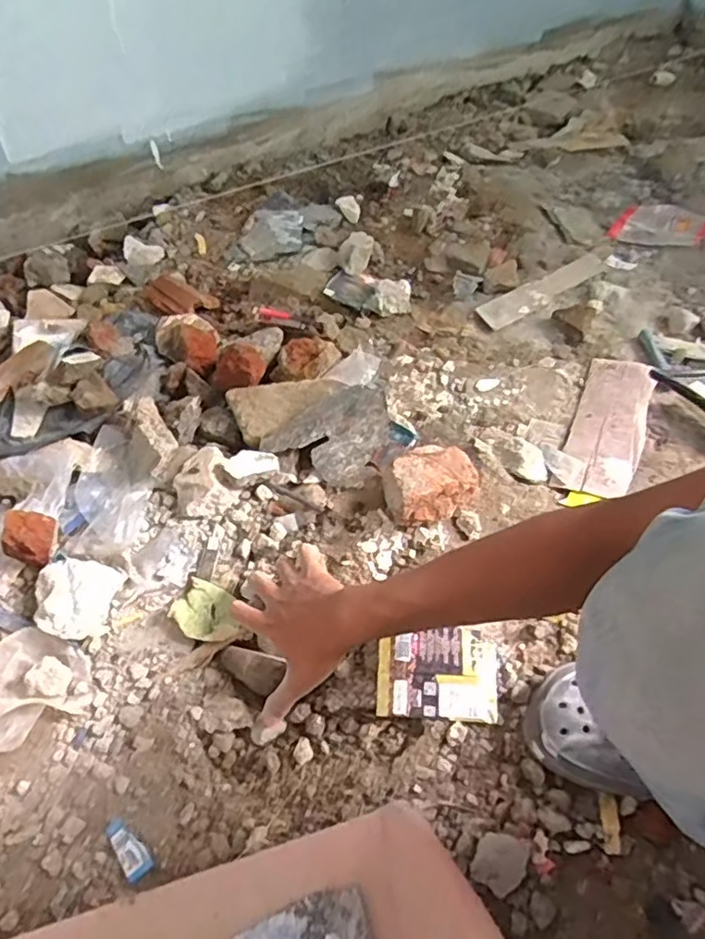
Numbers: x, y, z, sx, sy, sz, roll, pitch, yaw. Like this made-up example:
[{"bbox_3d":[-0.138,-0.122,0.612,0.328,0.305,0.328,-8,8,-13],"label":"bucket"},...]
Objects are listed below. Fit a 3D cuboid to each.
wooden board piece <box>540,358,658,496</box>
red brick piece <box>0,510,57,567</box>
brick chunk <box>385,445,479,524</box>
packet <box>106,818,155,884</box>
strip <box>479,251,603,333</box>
[{"bbox_3d":[0.333,-0.065,0.784,0.103,0.014,0.246,24,59,17],"label":"wooden board piece"},{"bbox_3d":[-0.344,0.075,0.640,0.042,0.053,0.045,1,55,2],"label":"red brick piece"},{"bbox_3d":[0.090,0.015,0.702,0.111,0.064,0.083,-32,60,-20],"label":"brick chunk"},{"bbox_3d":[-0.191,0.324,0.510,0.021,0.013,0.053,-39,63,-23],"label":"packet"},{"bbox_3d":[0.302,-0.286,0.938,0.239,0.006,0.050,-30,60,-19],"label":"strip"}]

